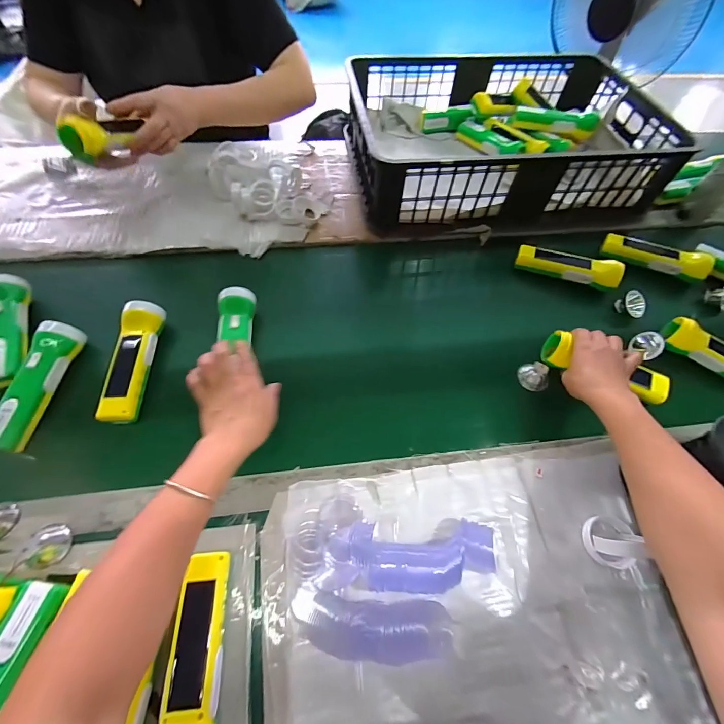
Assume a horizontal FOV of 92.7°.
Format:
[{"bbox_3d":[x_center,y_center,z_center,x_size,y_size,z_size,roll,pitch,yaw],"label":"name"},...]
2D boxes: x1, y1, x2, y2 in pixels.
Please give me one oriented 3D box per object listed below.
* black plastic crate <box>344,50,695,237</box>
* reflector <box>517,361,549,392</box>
[{"bbox_3d":[0.280,-0.474,0.725,0.591,0.130,0.429,-3,59,-6],"label":"black plastic crate"},{"bbox_3d":[0.251,0.020,0.503,0.036,0.031,0.033,6,58,-1],"label":"reflector"}]

